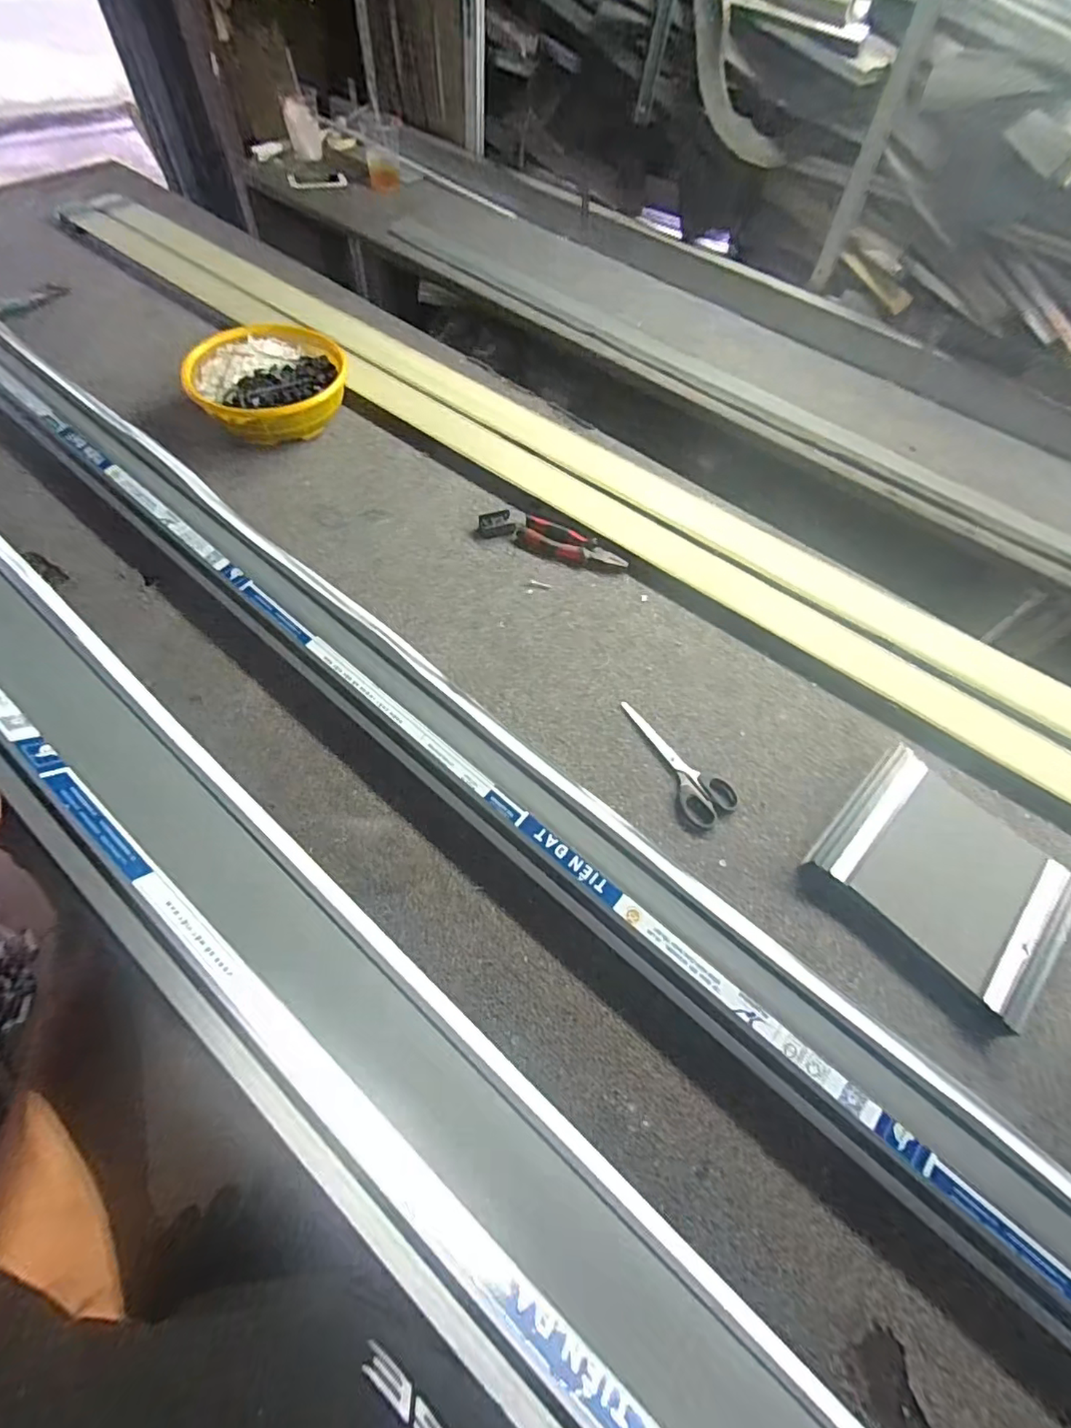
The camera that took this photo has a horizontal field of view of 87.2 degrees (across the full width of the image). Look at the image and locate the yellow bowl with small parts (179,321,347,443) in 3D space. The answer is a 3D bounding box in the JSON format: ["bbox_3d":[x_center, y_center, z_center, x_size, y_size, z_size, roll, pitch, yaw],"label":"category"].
[{"bbox_3d":[-0.427,-0.524,0.901,0.230,0.079,0.249,2,59,-3],"label":"yellow bowl with small parts"}]

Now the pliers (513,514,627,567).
[{"bbox_3d":[0.051,-0.237,0.800,0.156,0.013,0.054,22,60,8],"label":"pliers"}]

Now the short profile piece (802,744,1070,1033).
[{"bbox_3d":[0.431,0.168,0.587,0.190,0.026,0.225,-39,70,-24],"label":"short profile piece"}]

